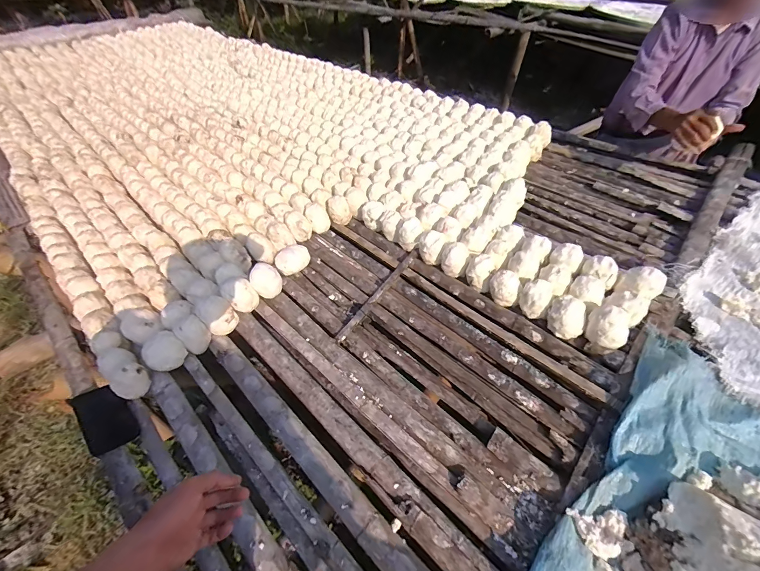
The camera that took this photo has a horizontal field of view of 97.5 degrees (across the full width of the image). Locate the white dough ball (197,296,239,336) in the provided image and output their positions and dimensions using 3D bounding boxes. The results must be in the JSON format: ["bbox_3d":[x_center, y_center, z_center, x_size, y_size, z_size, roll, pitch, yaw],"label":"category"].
[{"bbox_3d":[-0.415,0.076,0.856,0.072,0.075,0.075,-1,48,1],"label":"white dough ball"}]

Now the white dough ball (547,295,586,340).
[{"bbox_3d":[0.457,0.078,0.813,0.085,0.081,0.070,33,59,27],"label":"white dough ball"}]

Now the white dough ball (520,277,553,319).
[{"bbox_3d":[0.399,0.031,0.856,0.072,0.078,0.070,27,56,23],"label":"white dough ball"}]

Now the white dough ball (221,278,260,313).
[{"bbox_3d":[-0.372,0.025,0.888,0.070,0.075,0.072,-2,50,2],"label":"white dough ball"}]

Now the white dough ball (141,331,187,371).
[{"bbox_3d":[-0.507,0.154,0.780,0.069,0.062,0.084,31,58,26],"label":"white dough ball"}]

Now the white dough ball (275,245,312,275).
[{"bbox_3d":[-0.266,-0.075,1.025,0.108,0.069,0.082,-26,52,-20],"label":"white dough ball"}]

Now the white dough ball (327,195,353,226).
[{"bbox_3d":[-0.142,-0.263,1.167,0.078,0.069,0.079,-1,48,1],"label":"white dough ball"}]

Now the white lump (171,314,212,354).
[{"bbox_3d":[-0.461,0.120,0.823,0.062,0.078,0.063,-1,48,1],"label":"white lump"}]

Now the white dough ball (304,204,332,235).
[{"bbox_3d":[-0.214,-0.231,1.146,0.077,0.069,0.076,-1,48,1],"label":"white dough ball"}]

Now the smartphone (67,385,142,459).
[{"bbox_3d":[-0.592,0.282,0.719,0.167,0.011,0.088,37,45,26],"label":"smartphone"}]

